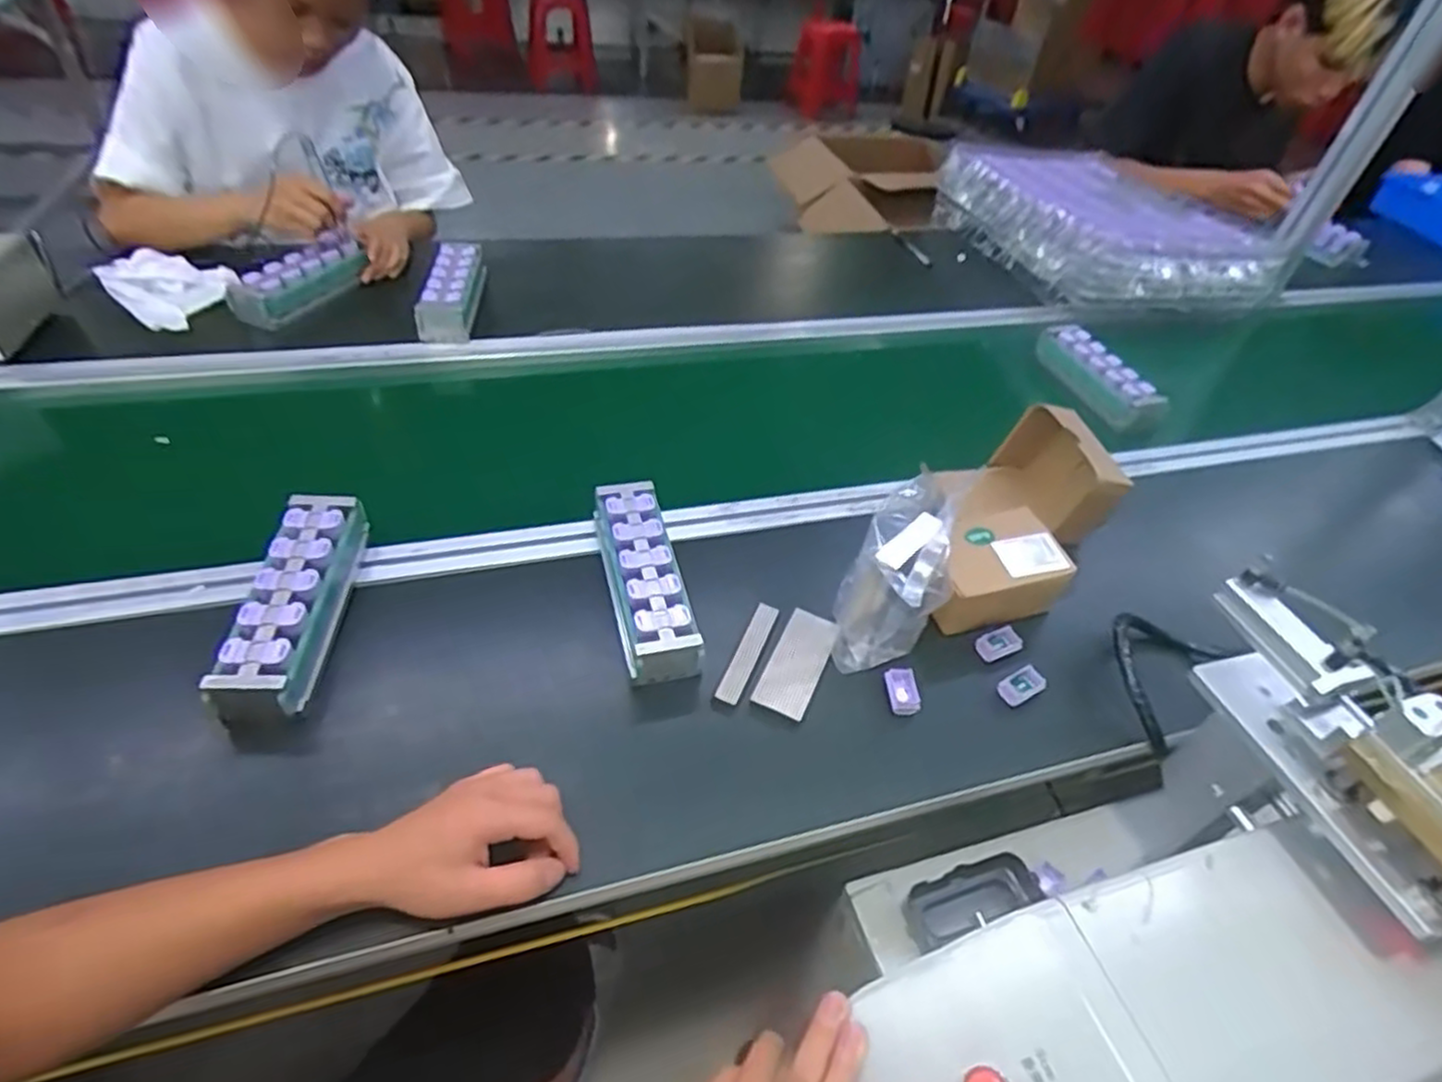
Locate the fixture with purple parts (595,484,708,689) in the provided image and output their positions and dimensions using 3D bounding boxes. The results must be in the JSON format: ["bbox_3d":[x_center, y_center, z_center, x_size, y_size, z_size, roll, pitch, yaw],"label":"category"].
[{"bbox_3d":[-0.070,0.033,0.632,0.062,0.058,0.188,-9,47,-17],"label":"fixture with purple parts"}]

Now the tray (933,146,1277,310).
[{"bbox_3d":[0.646,-0.558,1.267,0.374,0.108,0.507,-8,47,-16],"label":"tray"}]

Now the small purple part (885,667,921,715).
[{"bbox_3d":[0.151,0.124,0.602,0.024,0.013,0.039,0,45,-8],"label":"small purple part"}]

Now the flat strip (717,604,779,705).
[{"bbox_3d":[0.023,0.092,0.612,0.019,0.005,0.102,20,46,12],"label":"flat strip"}]

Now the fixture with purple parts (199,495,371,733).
[{"bbox_3d":[-0.332,0.050,0.574,0.062,0.063,0.188,2,45,-7],"label":"fixture with purple parts"}]

